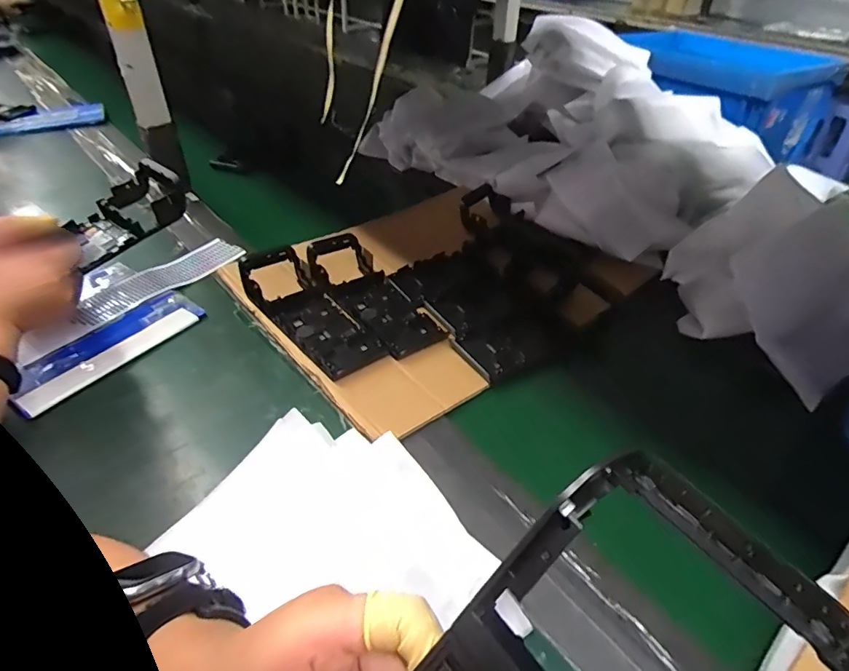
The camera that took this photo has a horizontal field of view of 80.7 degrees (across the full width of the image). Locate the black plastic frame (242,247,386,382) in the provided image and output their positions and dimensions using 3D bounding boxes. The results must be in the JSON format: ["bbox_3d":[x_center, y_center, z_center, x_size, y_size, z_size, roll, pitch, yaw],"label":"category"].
[{"bbox_3d":[-0.136,-0.031,0.591,0.086,0.045,0.217,-28,49,-33],"label":"black plastic frame"}]

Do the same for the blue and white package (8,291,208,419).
[{"bbox_3d":[-0.350,0.011,0.560,0.070,0.012,0.203,25,44,24],"label":"blue and white package"}]

